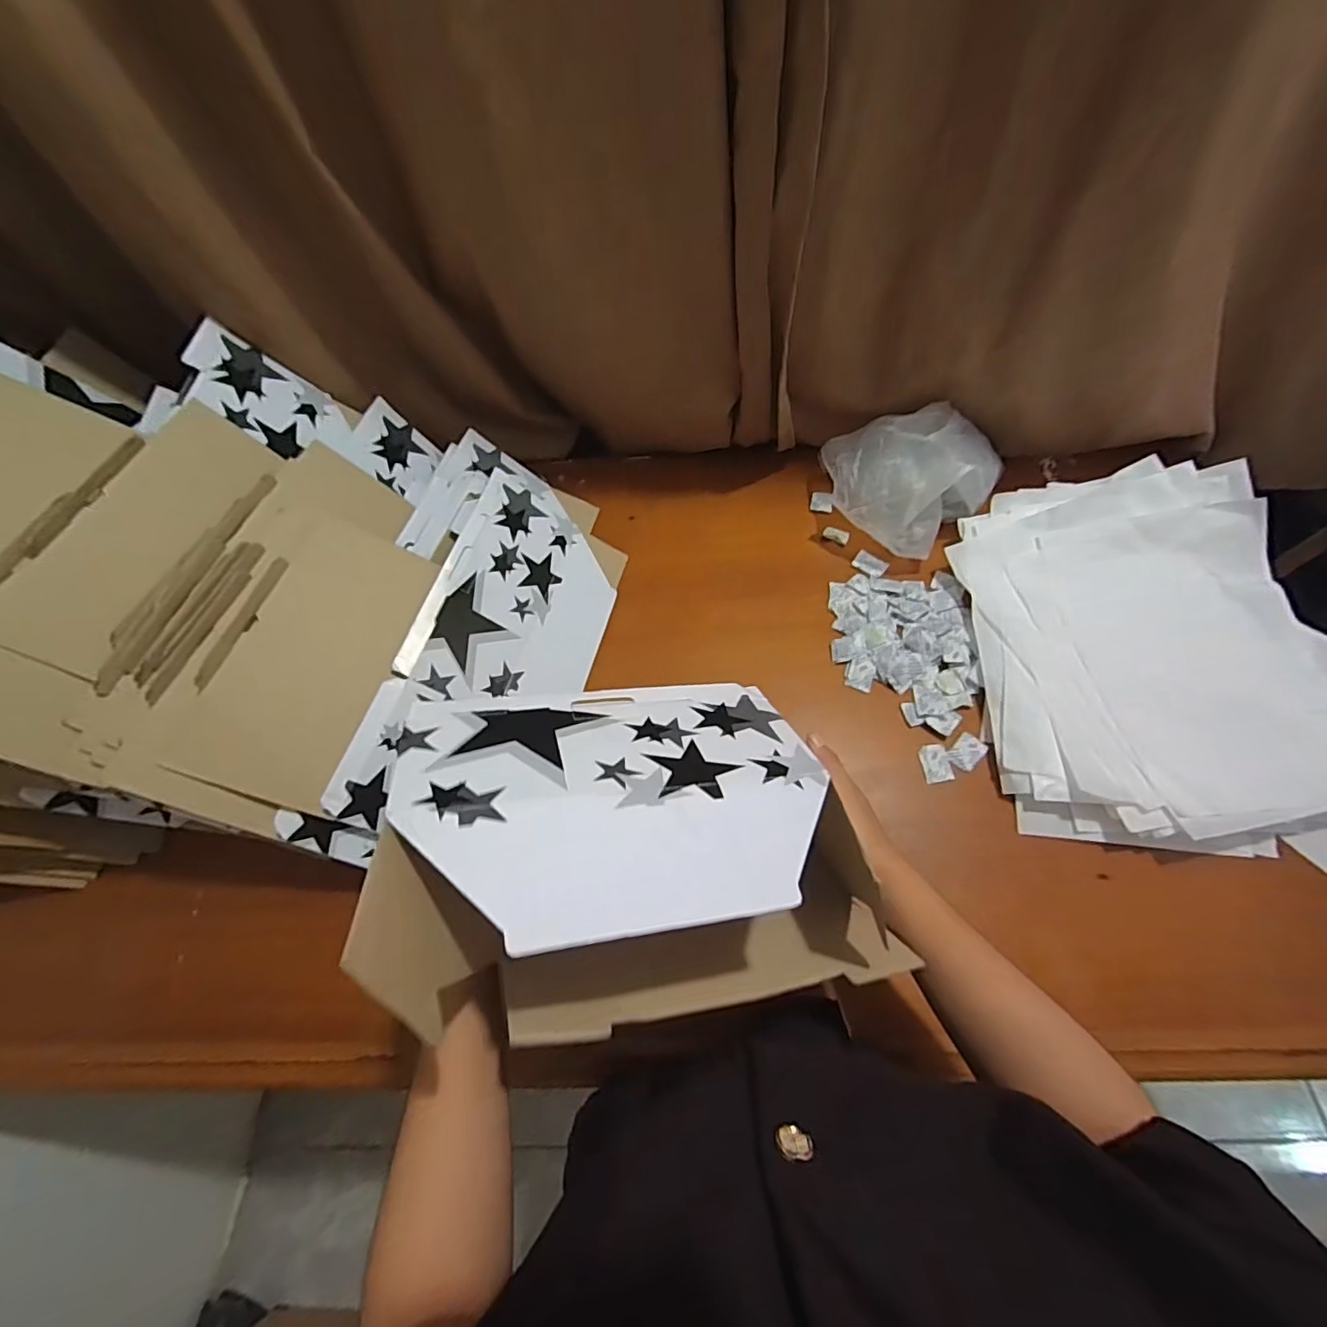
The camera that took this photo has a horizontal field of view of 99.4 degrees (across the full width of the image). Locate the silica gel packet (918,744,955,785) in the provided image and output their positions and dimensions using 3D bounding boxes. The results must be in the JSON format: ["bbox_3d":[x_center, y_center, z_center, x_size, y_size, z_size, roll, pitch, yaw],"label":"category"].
[{"bbox_3d":[0.299,0.110,0.618,0.028,0.004,0.042,-14,66,14],"label":"silica gel packet"}]

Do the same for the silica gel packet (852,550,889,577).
[{"bbox_3d":[0.276,-0.133,0.747,0.042,0.006,0.031,34,68,20],"label":"silica gel packet"}]

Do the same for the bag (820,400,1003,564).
[{"bbox_3d":[0.315,-0.249,0.739,0.207,0.128,0.192,-36,64,-15],"label":"bag"}]

